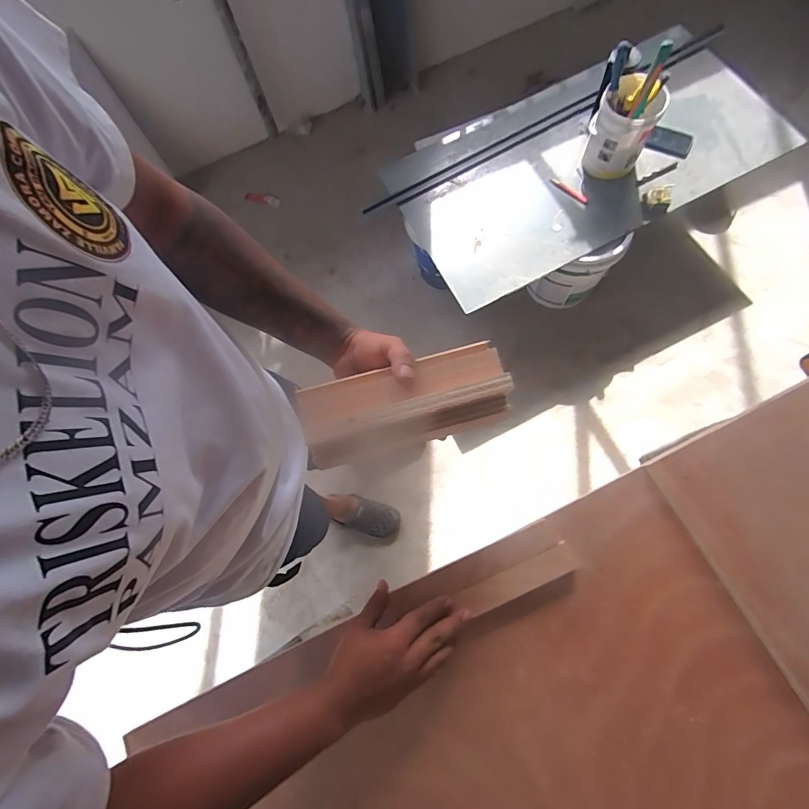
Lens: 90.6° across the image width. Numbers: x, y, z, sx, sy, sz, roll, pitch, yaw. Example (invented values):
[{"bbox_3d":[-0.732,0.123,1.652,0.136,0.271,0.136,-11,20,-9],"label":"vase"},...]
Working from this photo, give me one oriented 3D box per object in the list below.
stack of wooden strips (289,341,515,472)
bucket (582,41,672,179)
[{"bbox_3d":[0.001,0.001,0.436,0.217,0.049,0.084,-15,71,-4],"label":"stack of wooden strips"},{"bbox_3d":[0.650,-0.869,1.170,0.187,0.325,0.204,-1,74,4],"label":"bucket"}]

